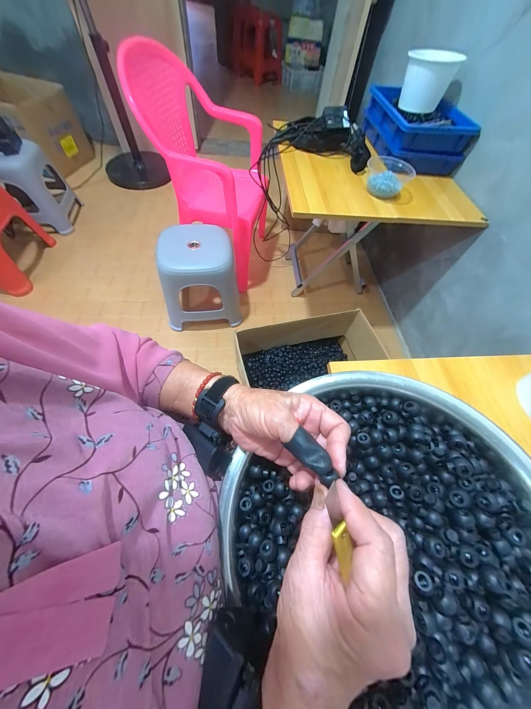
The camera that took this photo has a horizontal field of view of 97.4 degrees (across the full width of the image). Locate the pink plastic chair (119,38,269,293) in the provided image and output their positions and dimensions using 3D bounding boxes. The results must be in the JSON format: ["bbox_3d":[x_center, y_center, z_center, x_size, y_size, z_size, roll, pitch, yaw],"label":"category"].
[{"bbox_3d":[-0.216,-0.727,0.971,0.445,0.615,0.517,15,62,5],"label":"pink plastic chair"}]

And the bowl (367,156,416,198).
[{"bbox_3d":[0.365,-0.523,0.687,0.123,0.058,0.126,10,62,2],"label":"bowl"}]

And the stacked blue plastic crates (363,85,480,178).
[{"bbox_3d":[0.502,-0.758,0.793,0.265,0.123,0.292,-1,62,-4],"label":"stacked blue plastic crates"}]

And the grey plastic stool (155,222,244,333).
[{"bbox_3d":[-0.263,-0.306,0.944,0.273,0.301,0.274,-8,63,-7],"label":"grey plastic stool"}]

